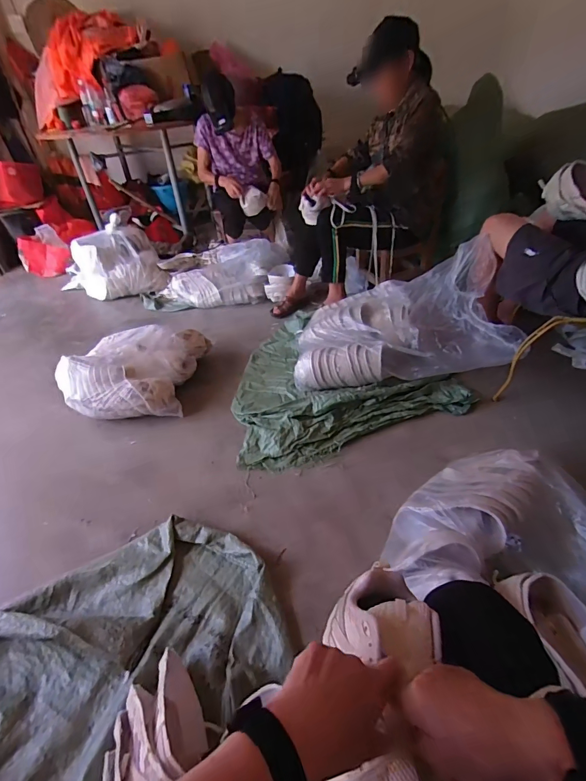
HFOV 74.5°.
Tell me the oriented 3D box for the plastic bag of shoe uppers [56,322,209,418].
[{"bbox_3d":[-0.582,-0.090,1.428,0.403,0.204,0.479,1,40,9],"label":"plastic bag of shoe uppers"}]

